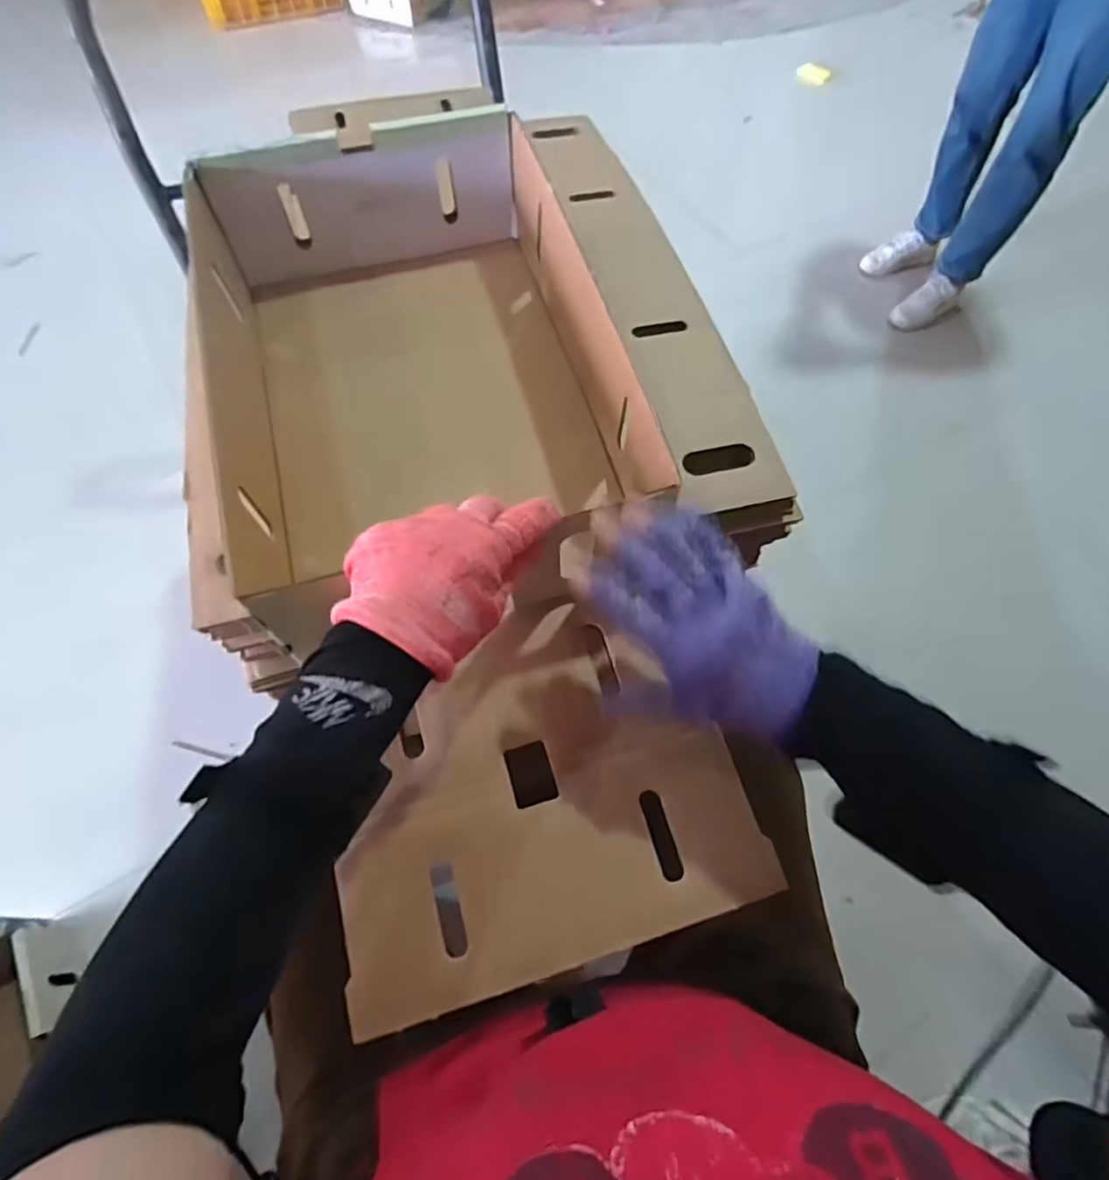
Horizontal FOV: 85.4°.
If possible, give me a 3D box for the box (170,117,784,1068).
[{"bbox_3d":[-0.081,-0.086,0.464,0.342,0.125,0.684,-15,71,-8],"label":"box"}]

